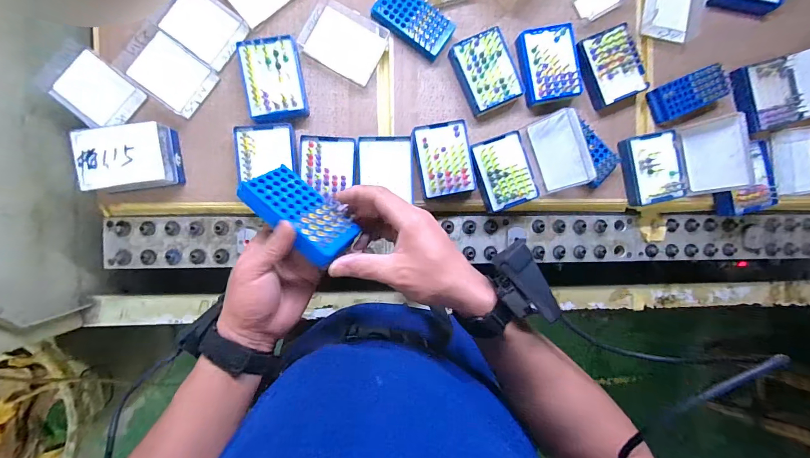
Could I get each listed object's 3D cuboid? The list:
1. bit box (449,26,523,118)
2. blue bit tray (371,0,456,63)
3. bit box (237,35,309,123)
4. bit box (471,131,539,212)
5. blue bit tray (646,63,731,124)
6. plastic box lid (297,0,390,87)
[{"bbox_3d":[0.121,-0.230,0.509,0.079,0.034,0.105,-24,93,-4],"label":"bit box"},{"bbox_3d":[0.013,-0.304,0.500,0.113,0.029,0.061,31,89,-5],"label":"blue bit tray"},{"bbox_3d":[-0.183,-0.207,0.480,0.077,0.027,0.105,-9,92,-5],"label":"bit box"},{"bbox_3d":[0.147,-0.085,0.514,0.076,0.035,0.105,-18,93,-4],"label":"bit box"},{"bbox_3d":[0.447,-0.214,0.541,0.118,0.027,0.052,-23,93,-4],"label":"blue bit tray"},{"bbox_3d":[-0.087,-0.276,0.502,0.110,0.017,0.091,27,89,-5],"label":"plastic box lid"}]

